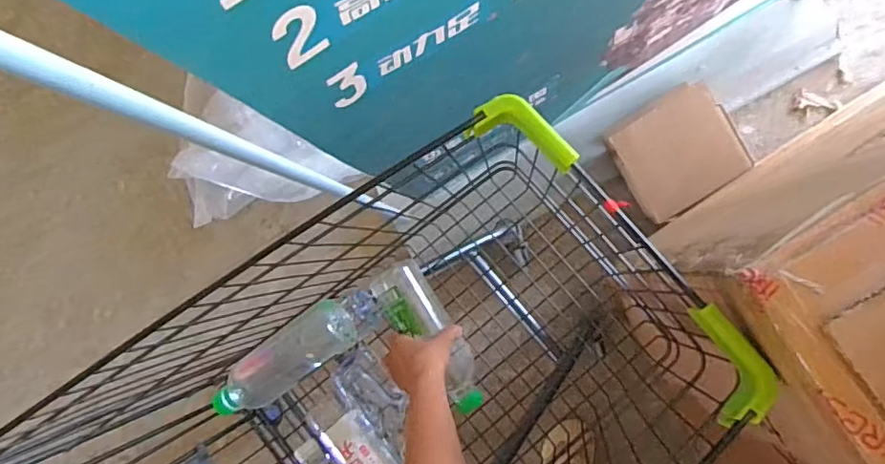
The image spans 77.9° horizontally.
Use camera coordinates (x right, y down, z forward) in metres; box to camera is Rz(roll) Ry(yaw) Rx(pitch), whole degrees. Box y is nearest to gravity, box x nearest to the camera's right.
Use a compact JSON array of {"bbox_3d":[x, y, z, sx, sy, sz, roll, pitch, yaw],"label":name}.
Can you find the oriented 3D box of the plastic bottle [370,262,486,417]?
[{"bbox_3d":[-0.015,0.137,0.690,0.068,0.060,0.210,-33,94,6],"label":"plastic bottle"}]

